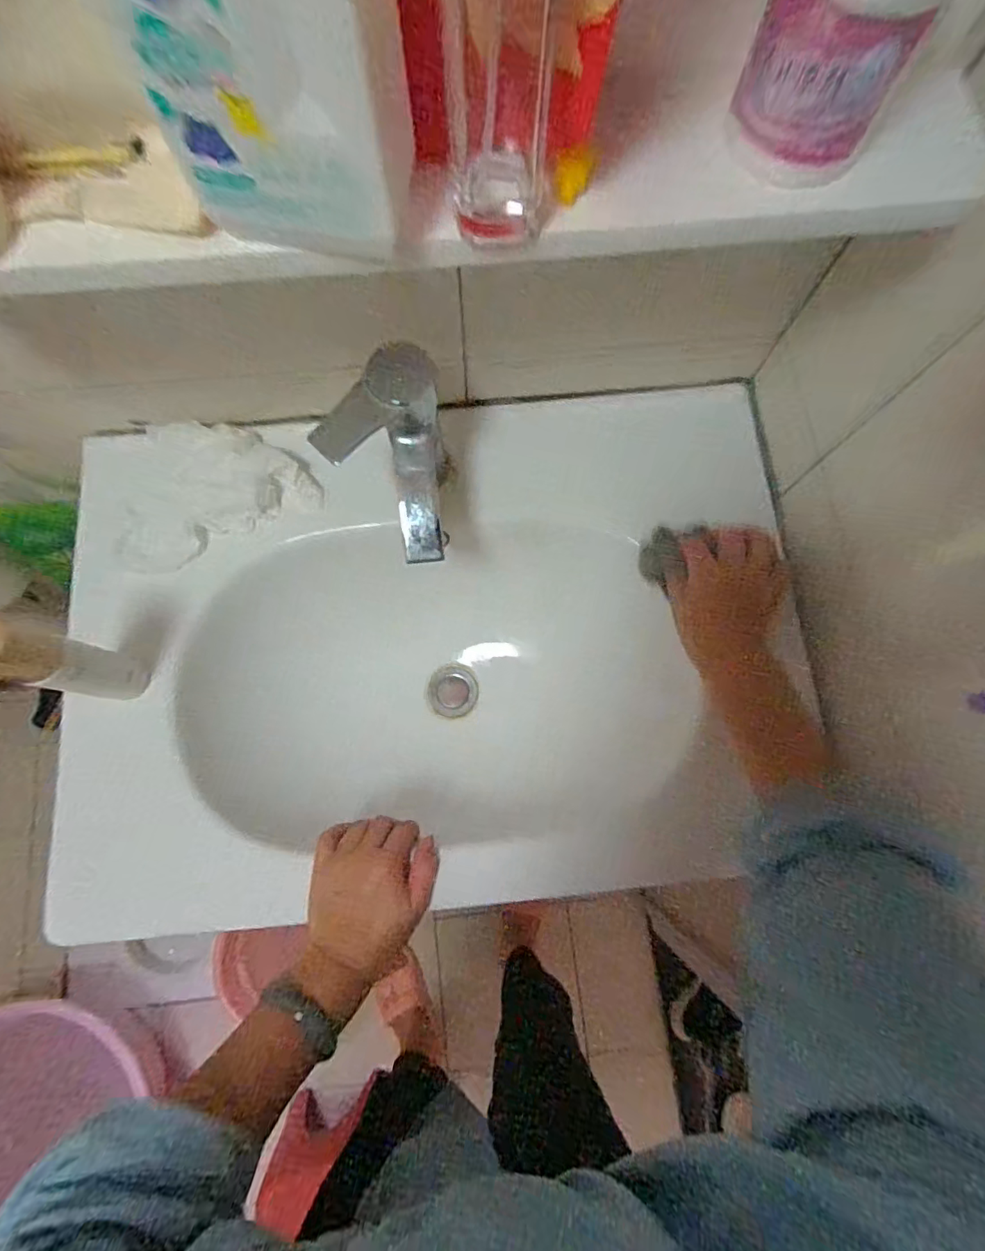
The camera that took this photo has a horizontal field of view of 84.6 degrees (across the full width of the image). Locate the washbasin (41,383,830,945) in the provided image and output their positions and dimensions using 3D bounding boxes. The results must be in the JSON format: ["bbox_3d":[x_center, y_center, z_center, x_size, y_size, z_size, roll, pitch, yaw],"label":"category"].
[{"bbox_3d":[-0.051,0.038,0.586,0.661,0.207,0.523,-7,77,-1],"label":"washbasin"}]

